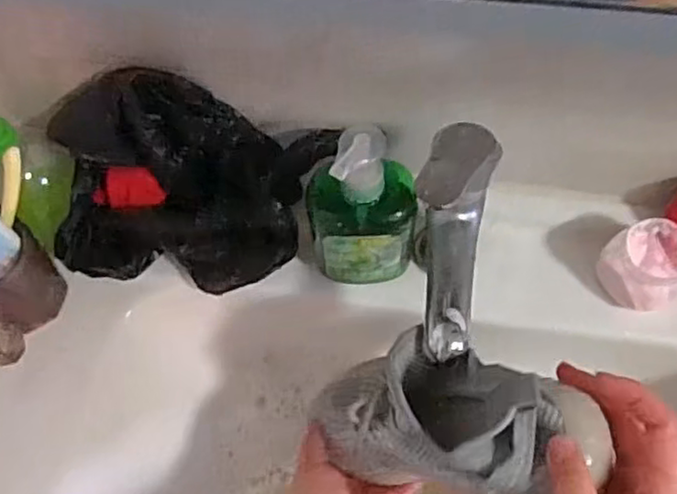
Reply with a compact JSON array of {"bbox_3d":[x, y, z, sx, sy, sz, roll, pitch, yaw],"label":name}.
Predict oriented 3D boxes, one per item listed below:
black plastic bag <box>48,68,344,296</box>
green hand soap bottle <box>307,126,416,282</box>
[{"bbox_3d":[-0.116,-0.047,0.534,0.226,0.127,0.126,8,65,7],"label":"black plastic bag"},{"bbox_3d":[0.018,-0.022,0.499,0.081,0.159,0.047,-9,64,-1],"label":"green hand soap bottle"}]

